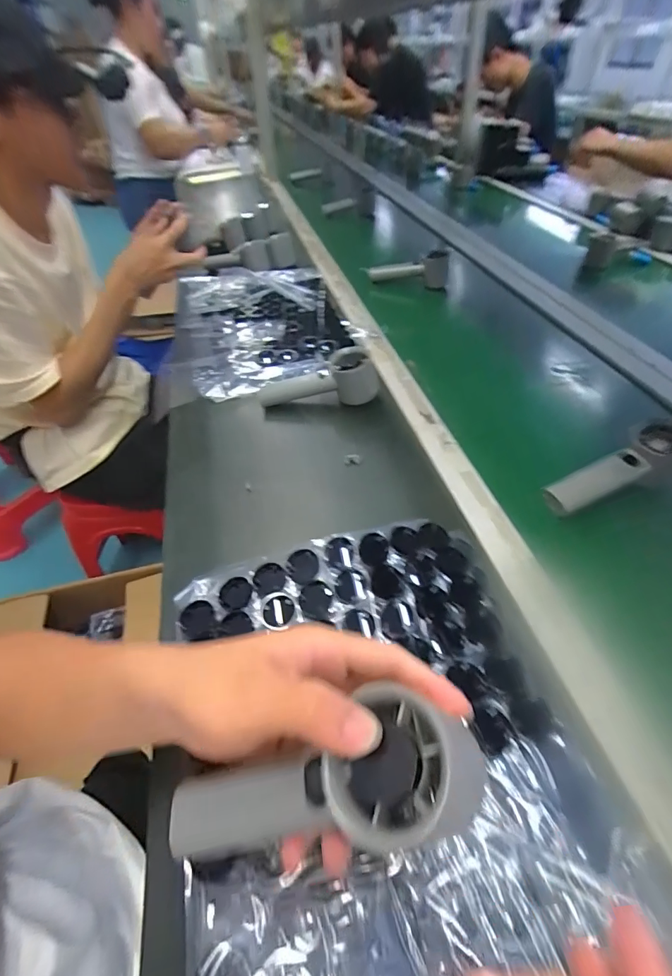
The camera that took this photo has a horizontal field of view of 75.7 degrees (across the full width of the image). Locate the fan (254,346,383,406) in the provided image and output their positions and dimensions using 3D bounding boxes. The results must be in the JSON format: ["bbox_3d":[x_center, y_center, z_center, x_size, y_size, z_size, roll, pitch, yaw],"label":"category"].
[{"bbox_3d":[-0.027,-0.140,0.575,0.157,0.058,0.049,-6,46,-4],"label":"fan"}]

